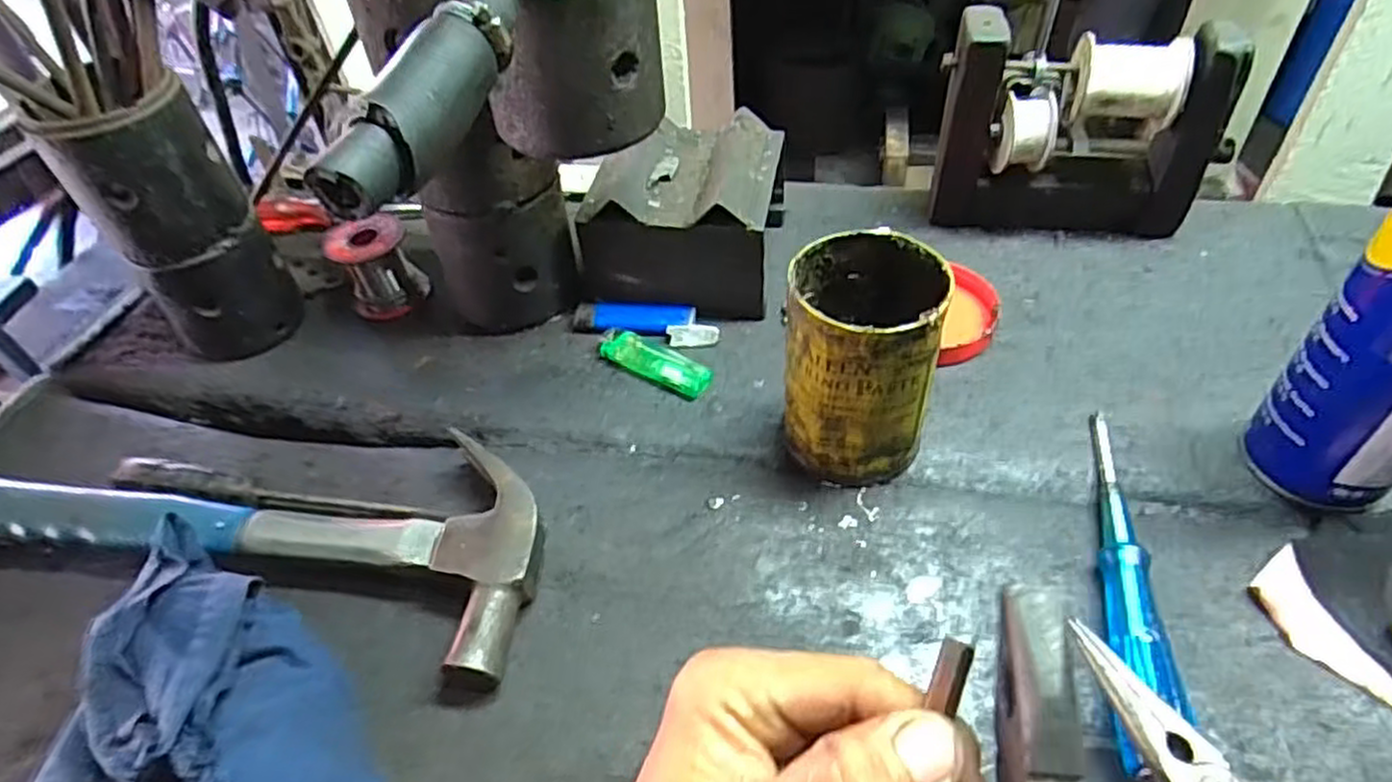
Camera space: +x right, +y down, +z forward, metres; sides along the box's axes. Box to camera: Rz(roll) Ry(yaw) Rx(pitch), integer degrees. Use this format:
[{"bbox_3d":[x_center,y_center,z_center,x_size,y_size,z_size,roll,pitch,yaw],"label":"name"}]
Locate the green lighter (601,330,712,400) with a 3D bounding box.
[{"bbox_3d":[-0.027,-0.018,0.472,0.077,0.007,0.023,27,68,24],"label":"green lighter"}]

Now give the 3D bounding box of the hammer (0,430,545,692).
[{"bbox_3d":[-0.239,0.066,0.410,0.332,0.037,0.113,7,46,14],"label":"hammer"}]

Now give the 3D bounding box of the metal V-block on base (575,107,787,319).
[{"bbox_3d":[-0.005,-0.117,0.513,0.123,0.092,0.113,6,46,13],"label":"metal V-block on base"}]

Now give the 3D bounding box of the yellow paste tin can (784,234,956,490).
[{"bbox_3d":[0.084,-0.013,0.390,0.074,0.115,0.077,11,47,17],"label":"yellow paste tin can"}]

